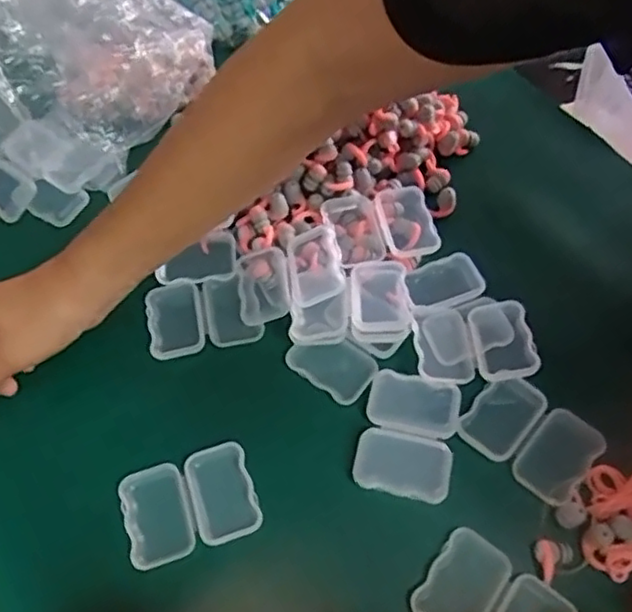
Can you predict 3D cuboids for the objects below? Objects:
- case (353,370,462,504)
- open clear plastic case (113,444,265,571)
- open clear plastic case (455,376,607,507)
[{"bbox_3d":[0.057,0.077,0.392,0.055,0.007,0.075,12,61,9],"label":"case"},{"bbox_3d":[-0.075,0.118,0.382,0.075,0.012,0.056,-17,61,-8],"label":"open clear plastic case"},{"bbox_3d":[0.133,0.080,0.399,0.066,0.019,0.073,-39,66,-19],"label":"open clear plastic case"}]

